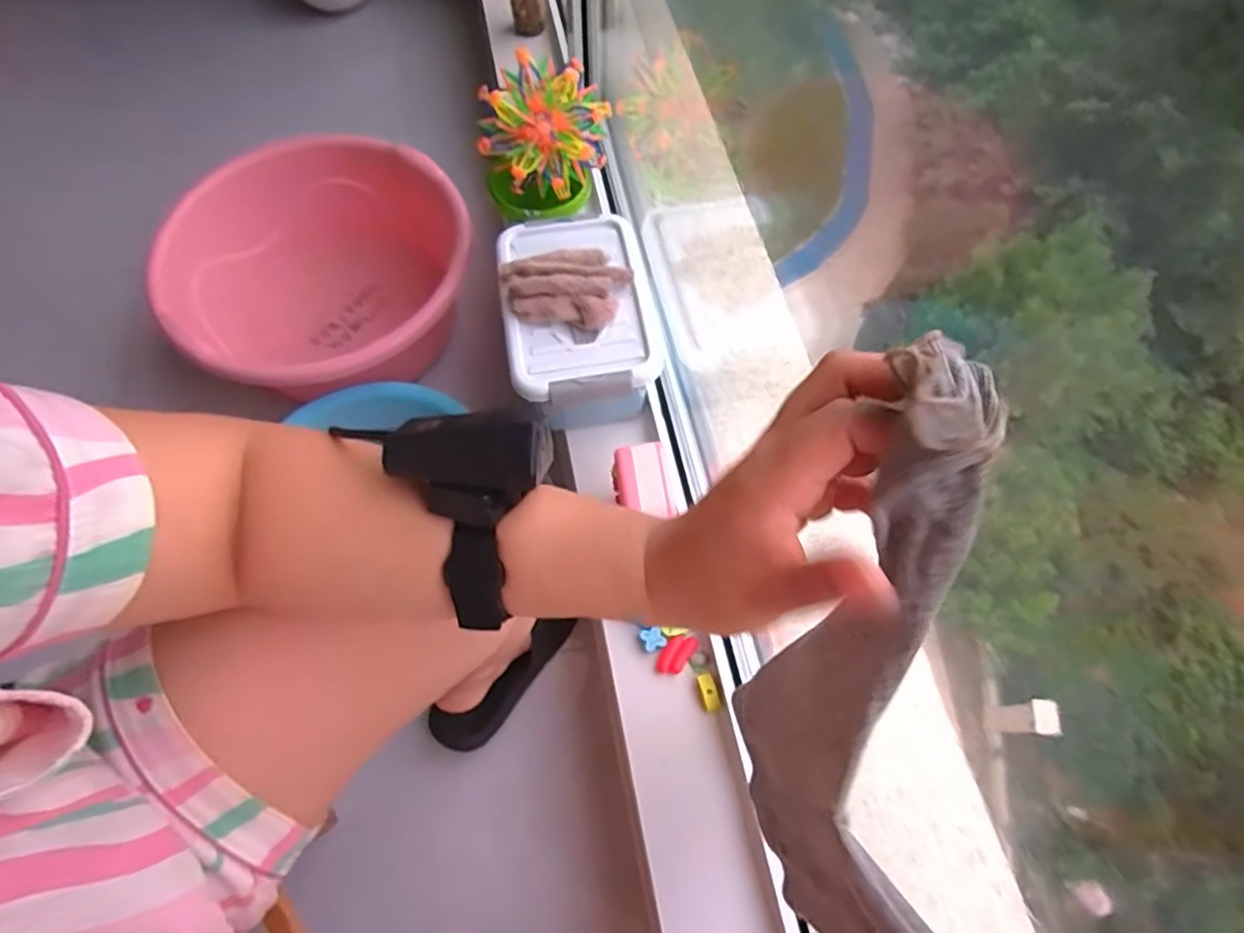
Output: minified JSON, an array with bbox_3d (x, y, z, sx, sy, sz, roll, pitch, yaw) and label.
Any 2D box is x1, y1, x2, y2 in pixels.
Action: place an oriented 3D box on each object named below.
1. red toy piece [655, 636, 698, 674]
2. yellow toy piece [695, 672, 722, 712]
[{"bbox_3d":[0.061,0.212,0.699,0.030,0.012,0.050,32,69,13],"label":"red toy piece"},{"bbox_3d":[0.095,0.248,0.685,0.019,0.006,0.039,-14,66,-6],"label":"yellow toy piece"}]

